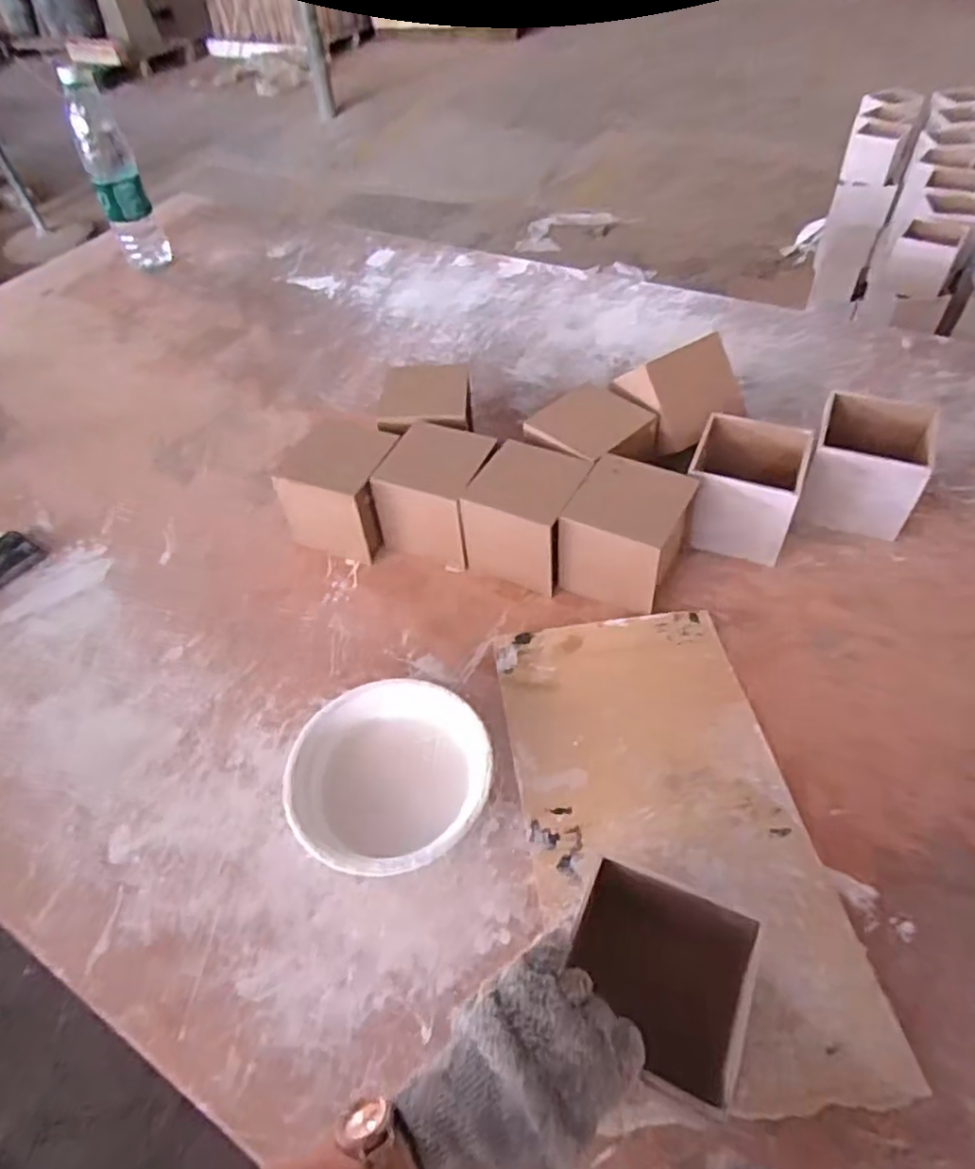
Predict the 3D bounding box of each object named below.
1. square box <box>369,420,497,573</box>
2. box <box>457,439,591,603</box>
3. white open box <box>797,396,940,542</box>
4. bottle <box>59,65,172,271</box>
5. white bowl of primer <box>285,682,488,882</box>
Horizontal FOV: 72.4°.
[{"bbox_3d":[-0.058,-0.105,0.771,0.110,0.115,0.106,14,51,16],"label":"square box"},{"bbox_3d":[0.043,-0.074,0.744,0.106,0.109,0.115,19,53,20],"label":"box"},{"bbox_3d":[0.428,-0.130,0.763,0.112,0.108,0.131,18,53,19],"label":"white open box"},{"bbox_3d":[-0.686,-0.744,1.245,0.090,0.326,0.099,-23,51,-16],"label":"bottle"},{"bbox_3d":[-0.084,0.169,0.579,0.166,0.055,0.164,-2,49,2],"label":"white bowl of primer"}]

